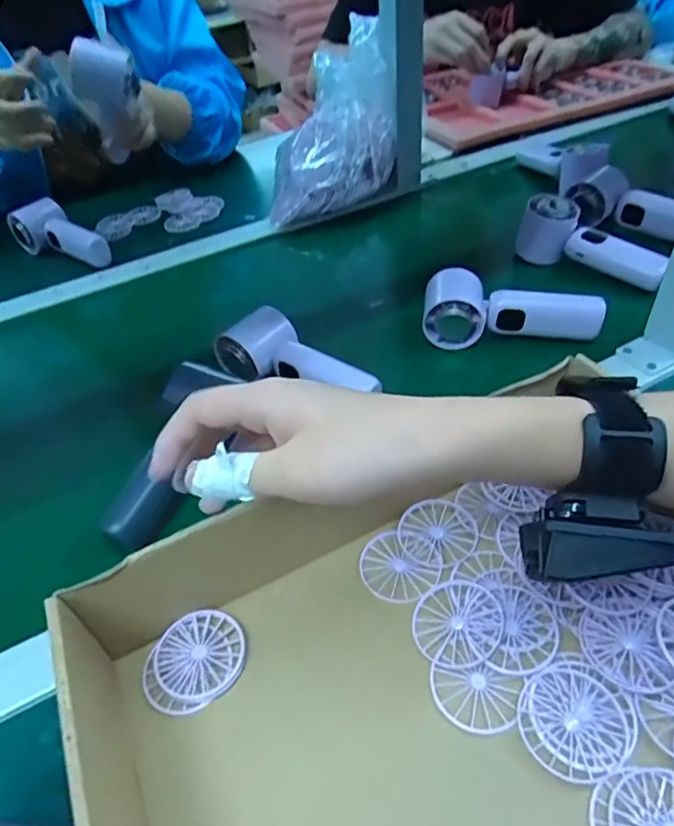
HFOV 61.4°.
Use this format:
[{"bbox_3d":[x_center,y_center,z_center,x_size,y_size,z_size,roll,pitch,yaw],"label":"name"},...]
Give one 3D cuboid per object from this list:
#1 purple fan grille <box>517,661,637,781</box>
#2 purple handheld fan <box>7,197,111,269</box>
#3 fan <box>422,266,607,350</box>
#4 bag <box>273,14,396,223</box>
[{"bbox_3d":[0.120,0.154,0.285,0.051,0.007,0.054,22,50,25],"label":"purple fan grille"},{"bbox_3d":[-0.340,-0.215,0.696,0.133,0.053,0.054,29,54,31],"label":"purple handheld fan"},{"bbox_3d":[0.155,-0.085,0.511,0.152,0.062,0.049,8,46,14],"label":"fan"},{"bbox_3d":[-0.012,-0.371,0.714,0.156,0.171,0.182,-5,44,0],"label":"bag"}]

